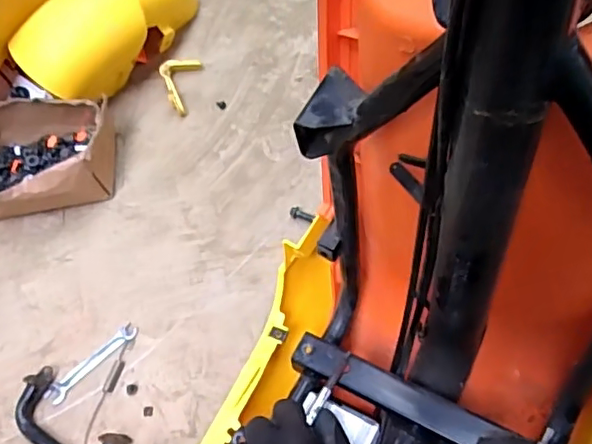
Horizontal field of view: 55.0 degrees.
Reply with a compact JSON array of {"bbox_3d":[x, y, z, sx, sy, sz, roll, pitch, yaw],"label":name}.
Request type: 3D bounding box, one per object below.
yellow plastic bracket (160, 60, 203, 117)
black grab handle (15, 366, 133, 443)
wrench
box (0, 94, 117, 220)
[{"bbox_3d":[-0.194,-0.225,0.917,0.059,0.014,0.106,16,59,-11],"label":"yellow plastic bracket"},{"bbox_3d":[-0.280,0.242,0.678,0.150,0.034,0.072,34,69,19],"label":"black grab handle"},{"bbox_3d":[-0.258,0.178,0.724,0.129,0.005,0.024,-42,67,-17],"label":"wrench"},{"bbox_3d":[-0.368,-0.087,0.820,0.213,0.093,0.177,-7,62,0],"label":"box"}]

